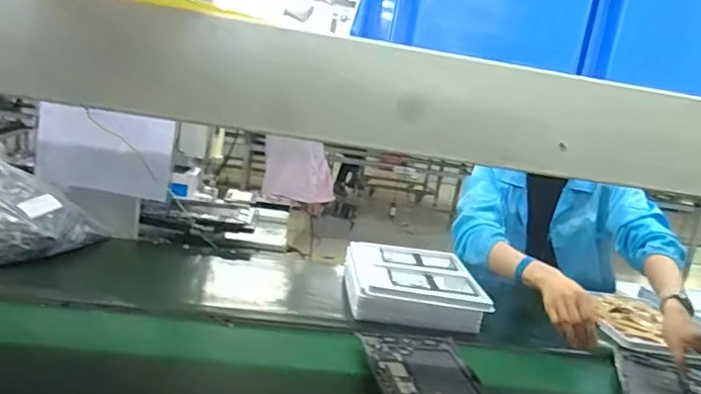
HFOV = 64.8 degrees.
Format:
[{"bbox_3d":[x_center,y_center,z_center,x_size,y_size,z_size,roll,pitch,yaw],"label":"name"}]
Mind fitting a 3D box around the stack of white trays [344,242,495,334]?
[{"bbox_3d":[0.126,0.177,1.146,0.268,0.067,0.296,9,13,-2],"label":"stack of white trays"}]

